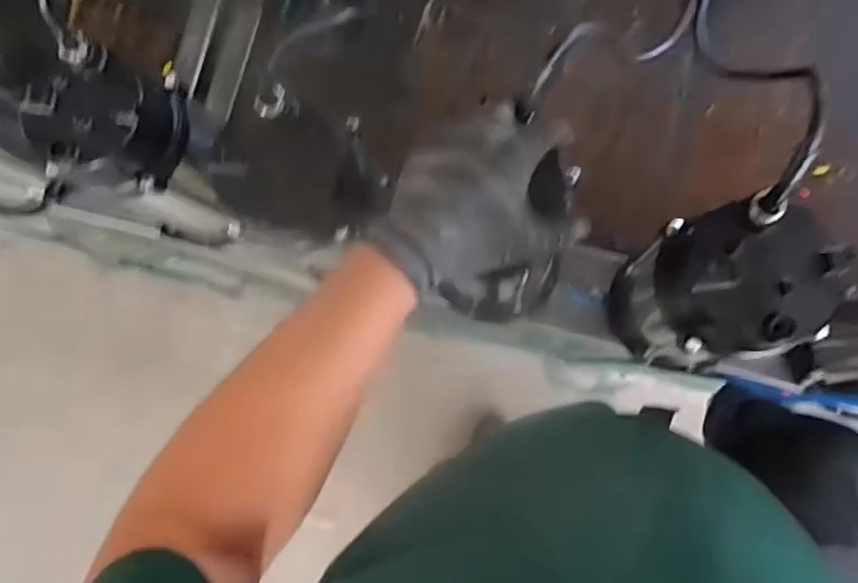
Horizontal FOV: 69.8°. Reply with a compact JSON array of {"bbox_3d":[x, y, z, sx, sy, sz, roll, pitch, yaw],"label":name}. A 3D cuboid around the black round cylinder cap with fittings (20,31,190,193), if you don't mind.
[{"bbox_3d":[-0.276,-0.146,0.517,0.110,0.079,0.101,-1,83,6],"label":"black round cylinder cap with fittings"}]

